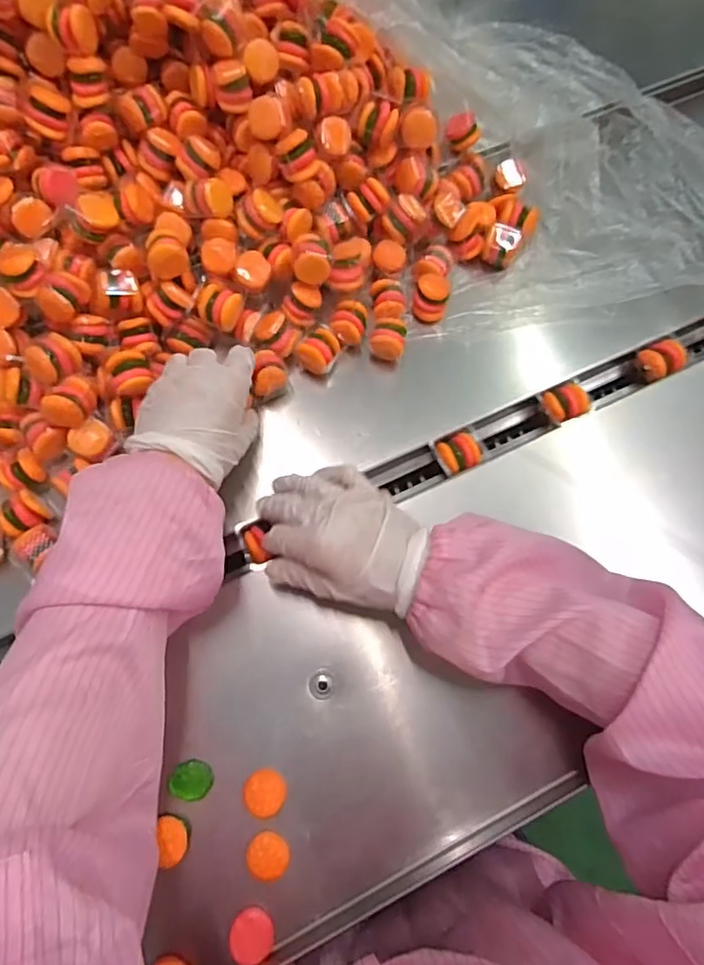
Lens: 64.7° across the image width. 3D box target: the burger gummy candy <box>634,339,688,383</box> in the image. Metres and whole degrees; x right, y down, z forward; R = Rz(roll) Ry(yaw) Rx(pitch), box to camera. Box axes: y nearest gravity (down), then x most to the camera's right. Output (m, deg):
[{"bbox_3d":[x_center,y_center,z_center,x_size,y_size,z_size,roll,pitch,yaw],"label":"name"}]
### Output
[{"bbox_3d":[0.273,-0.108,0.493,0.033,0.027,0.032,-24,75,-9],"label":"burger gummy candy"}]

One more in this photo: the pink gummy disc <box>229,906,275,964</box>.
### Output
[{"bbox_3d":[-0.063,0.288,0.352,0.027,0.007,0.030,-4,72,-3],"label":"pink gummy disc"}]

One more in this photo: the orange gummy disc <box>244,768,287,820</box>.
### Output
[{"bbox_3d":[-0.059,0.211,0.379,0.028,0.016,0.027,1,72,-2],"label":"orange gummy disc"}]

